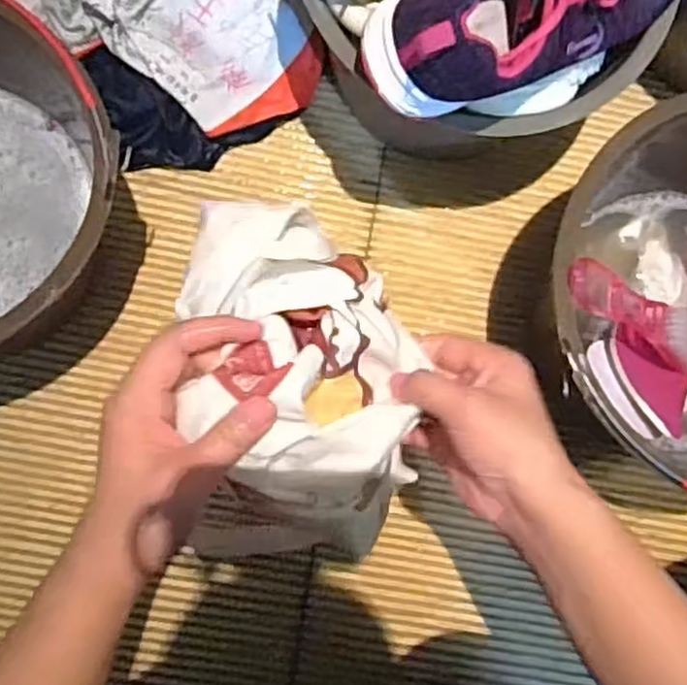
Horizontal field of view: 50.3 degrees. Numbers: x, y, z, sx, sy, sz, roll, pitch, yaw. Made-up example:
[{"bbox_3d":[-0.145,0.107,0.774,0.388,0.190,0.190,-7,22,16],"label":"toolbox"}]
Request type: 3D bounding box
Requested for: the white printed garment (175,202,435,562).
[{"bbox_3d":[-0.025,0.009,0.424,0.128,0.109,0.210,-3,84,-6],"label":"white printed garment"}]

